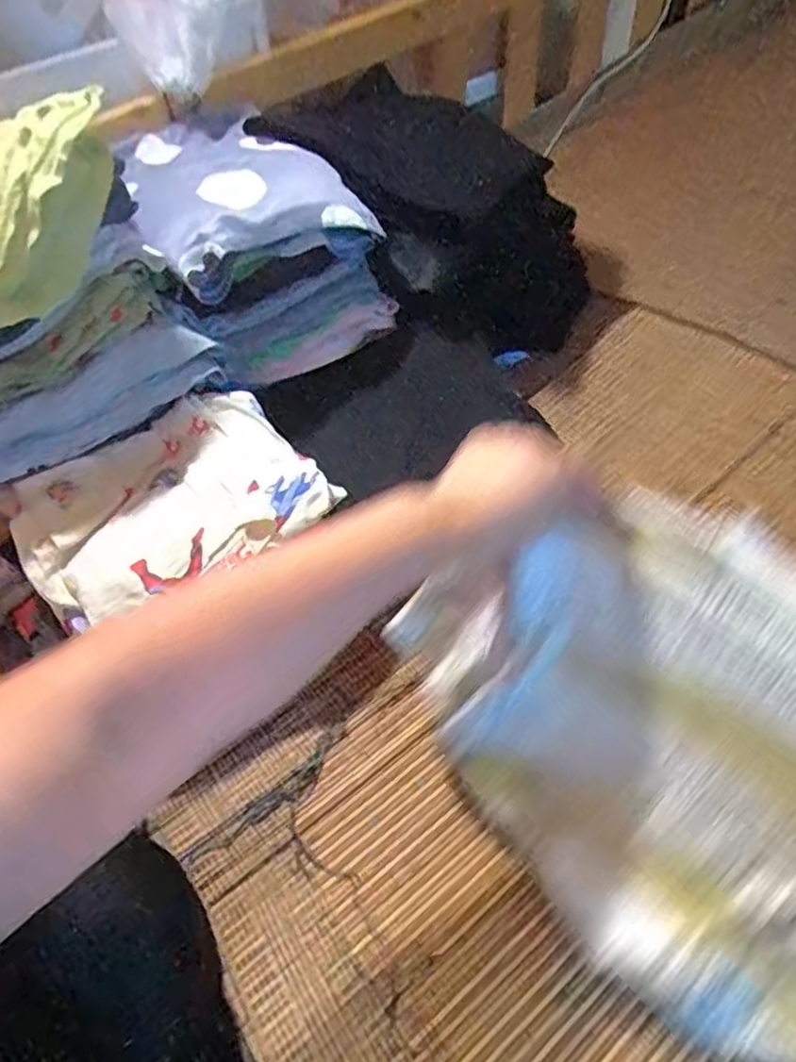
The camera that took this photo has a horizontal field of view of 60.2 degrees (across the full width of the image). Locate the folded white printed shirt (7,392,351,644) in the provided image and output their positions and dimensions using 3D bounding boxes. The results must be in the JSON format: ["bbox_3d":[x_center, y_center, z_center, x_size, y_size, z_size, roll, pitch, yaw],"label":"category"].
[{"bbox_3d":[-0.178,-0.026,0.531,0.216,0.034,0.163,-32,56,-18],"label":"folded white printed shirt"}]

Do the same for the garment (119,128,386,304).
[{"bbox_3d":[-0.146,-0.327,0.642,0.211,0.063,0.240,-23,54,-12],"label":"garment"}]

